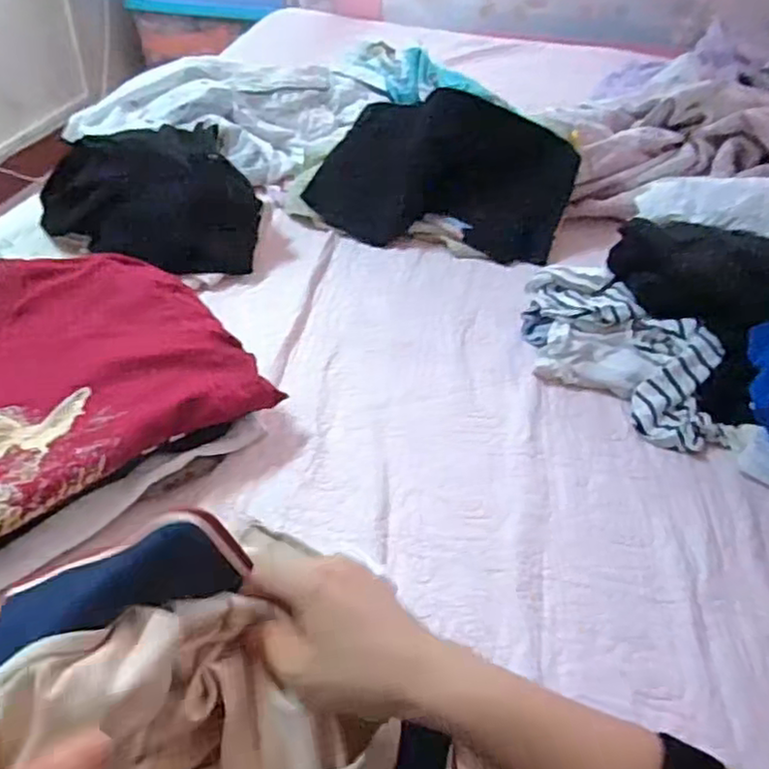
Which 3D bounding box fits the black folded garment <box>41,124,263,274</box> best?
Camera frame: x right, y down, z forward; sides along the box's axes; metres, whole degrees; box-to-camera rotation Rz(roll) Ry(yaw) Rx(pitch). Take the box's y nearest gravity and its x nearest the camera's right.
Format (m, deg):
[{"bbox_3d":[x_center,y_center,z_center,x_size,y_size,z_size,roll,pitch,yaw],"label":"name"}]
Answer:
[{"bbox_3d":[-0.267,-0.209,0.793,0.243,0.136,0.169,-19,45,-24],"label":"black folded garment"}]

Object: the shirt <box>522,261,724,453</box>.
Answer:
[{"bbox_3d":[0.244,-0.039,0.702,0.142,0.055,0.253,-22,47,-27],"label":"shirt"}]

